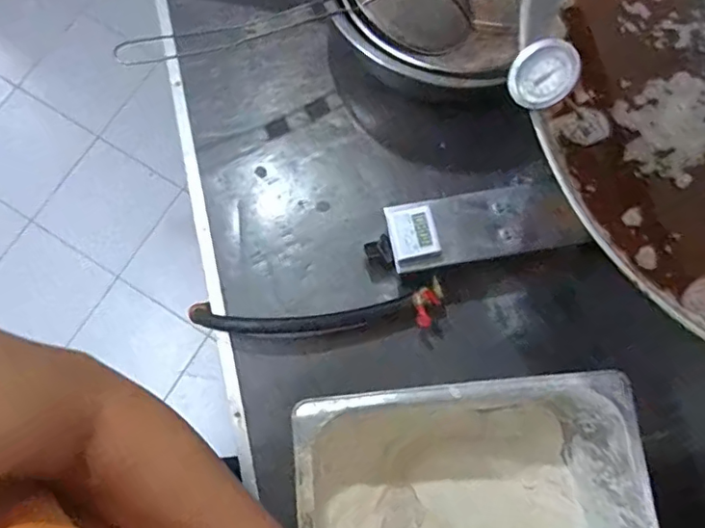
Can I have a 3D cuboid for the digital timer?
[{"bbox_3d":[0.069,-0.035,0.642,0.051,0.020,0.072,-12,77,-3],"label":"digital timer"}]

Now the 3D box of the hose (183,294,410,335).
[{"bbox_3d":[-0.059,0.066,0.675,0.262,0.048,0.040,-2,77,-1],"label":"hose"}]

